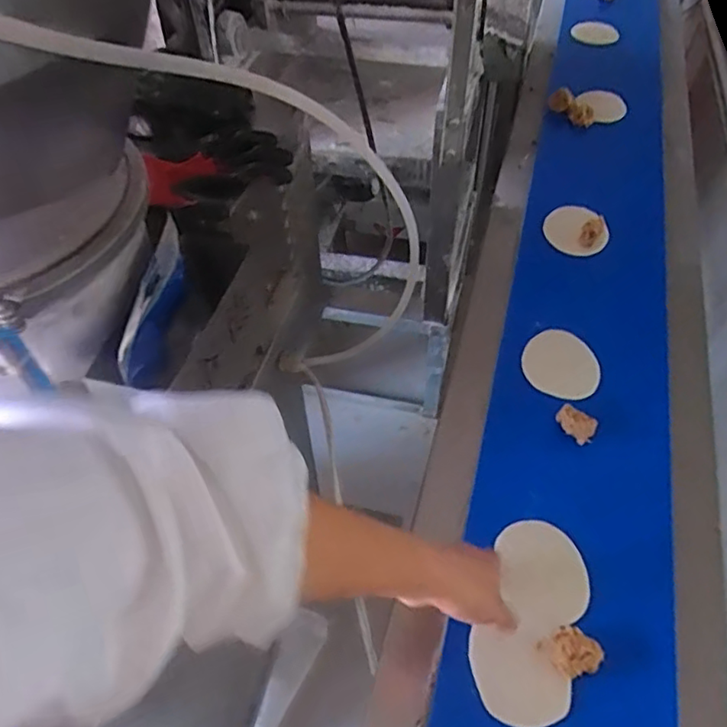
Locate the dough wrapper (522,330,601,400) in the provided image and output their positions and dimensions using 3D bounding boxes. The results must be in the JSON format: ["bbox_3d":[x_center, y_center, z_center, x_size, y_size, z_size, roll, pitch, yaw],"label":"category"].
[{"bbox_3d":[0.238,0.000,0.724,0.087,0.004,0.089,-1,60,1],"label":"dough wrapper"}]

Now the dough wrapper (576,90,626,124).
[{"bbox_3d":[0.406,-0.442,1.034,0.083,0.011,0.083,1,59,-2],"label":"dough wrapper"}]

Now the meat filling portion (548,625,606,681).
[{"bbox_3d":[0.184,0.249,0.525,0.044,0.020,0.037,-15,52,-9],"label":"meat filling portion"}]

